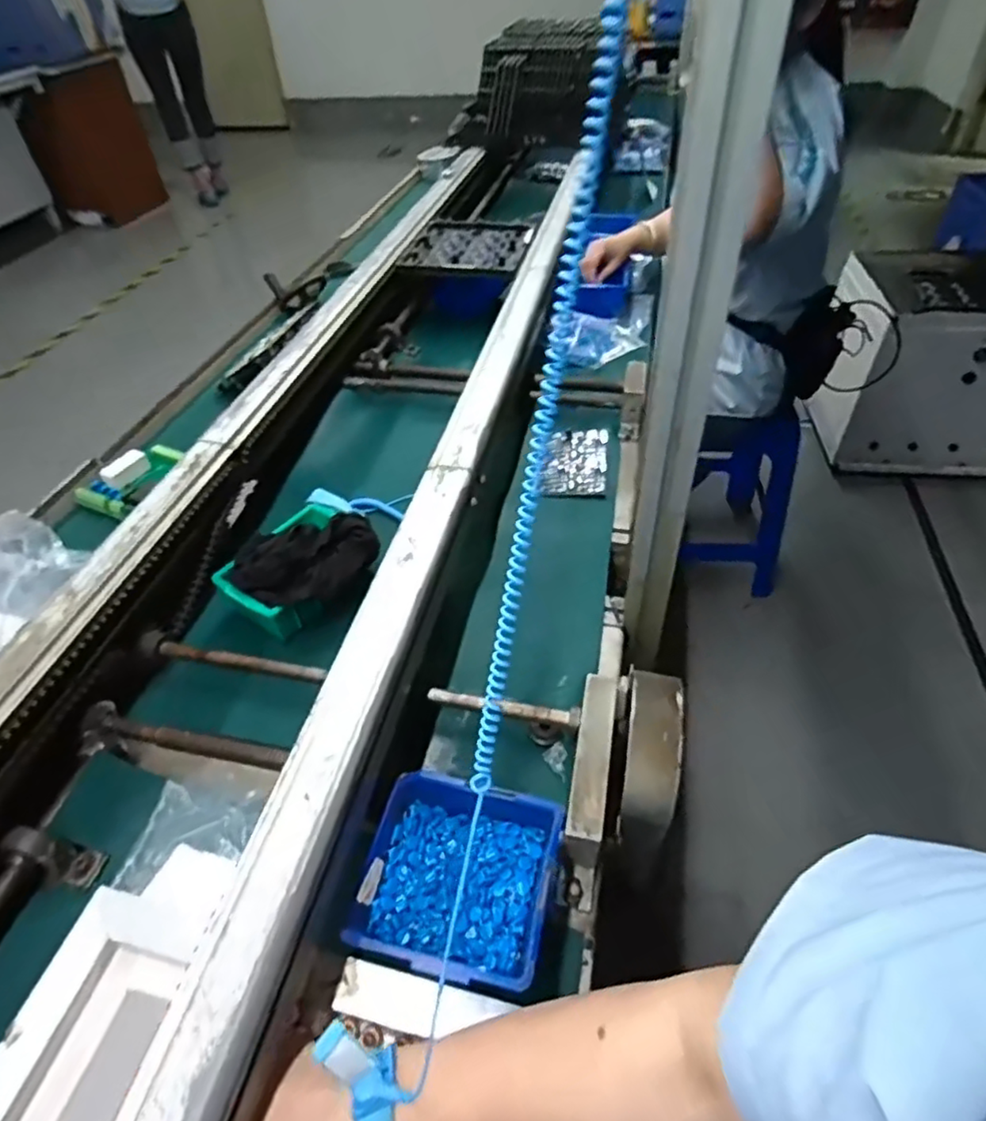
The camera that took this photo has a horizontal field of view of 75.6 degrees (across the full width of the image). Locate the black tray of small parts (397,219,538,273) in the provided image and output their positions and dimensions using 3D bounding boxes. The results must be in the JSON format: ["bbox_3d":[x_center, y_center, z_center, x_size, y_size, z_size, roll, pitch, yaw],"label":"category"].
[{"bbox_3d":[-0.036,-0.552,1.110,0.193,0.025,0.224,8,47,11],"label":"black tray of small parts"}]

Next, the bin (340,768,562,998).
[{"bbox_3d":[-0.024,0.220,0.451,0.131,0.046,0.126,10,47,12],"label":"bin"}]

